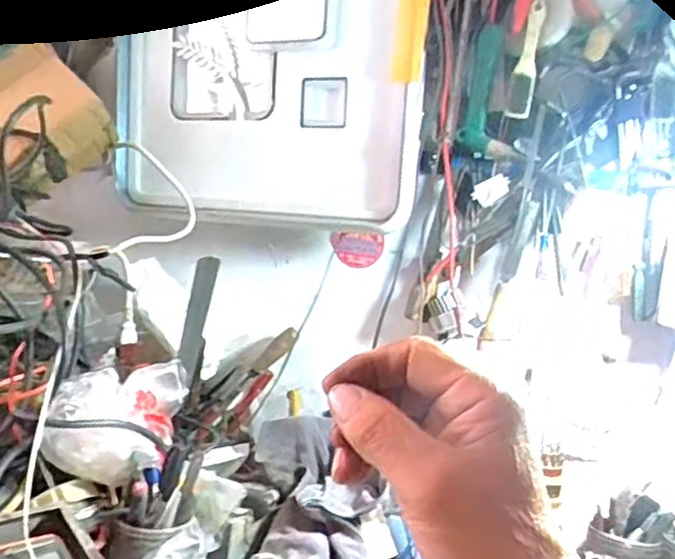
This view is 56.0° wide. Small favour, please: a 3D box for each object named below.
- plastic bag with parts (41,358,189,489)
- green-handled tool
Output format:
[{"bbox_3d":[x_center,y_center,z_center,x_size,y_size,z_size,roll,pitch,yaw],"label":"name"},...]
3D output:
[{"bbox_3d":[-0.242,0.163,0.700,0.125,0.111,0.100,5,4,-6],"label":"plastic bag with parts"},{"bbox_3d":[0.216,-0.251,0.860,0.085,0.173,0.017,6,4,8],"label":"green-handled tool"}]

